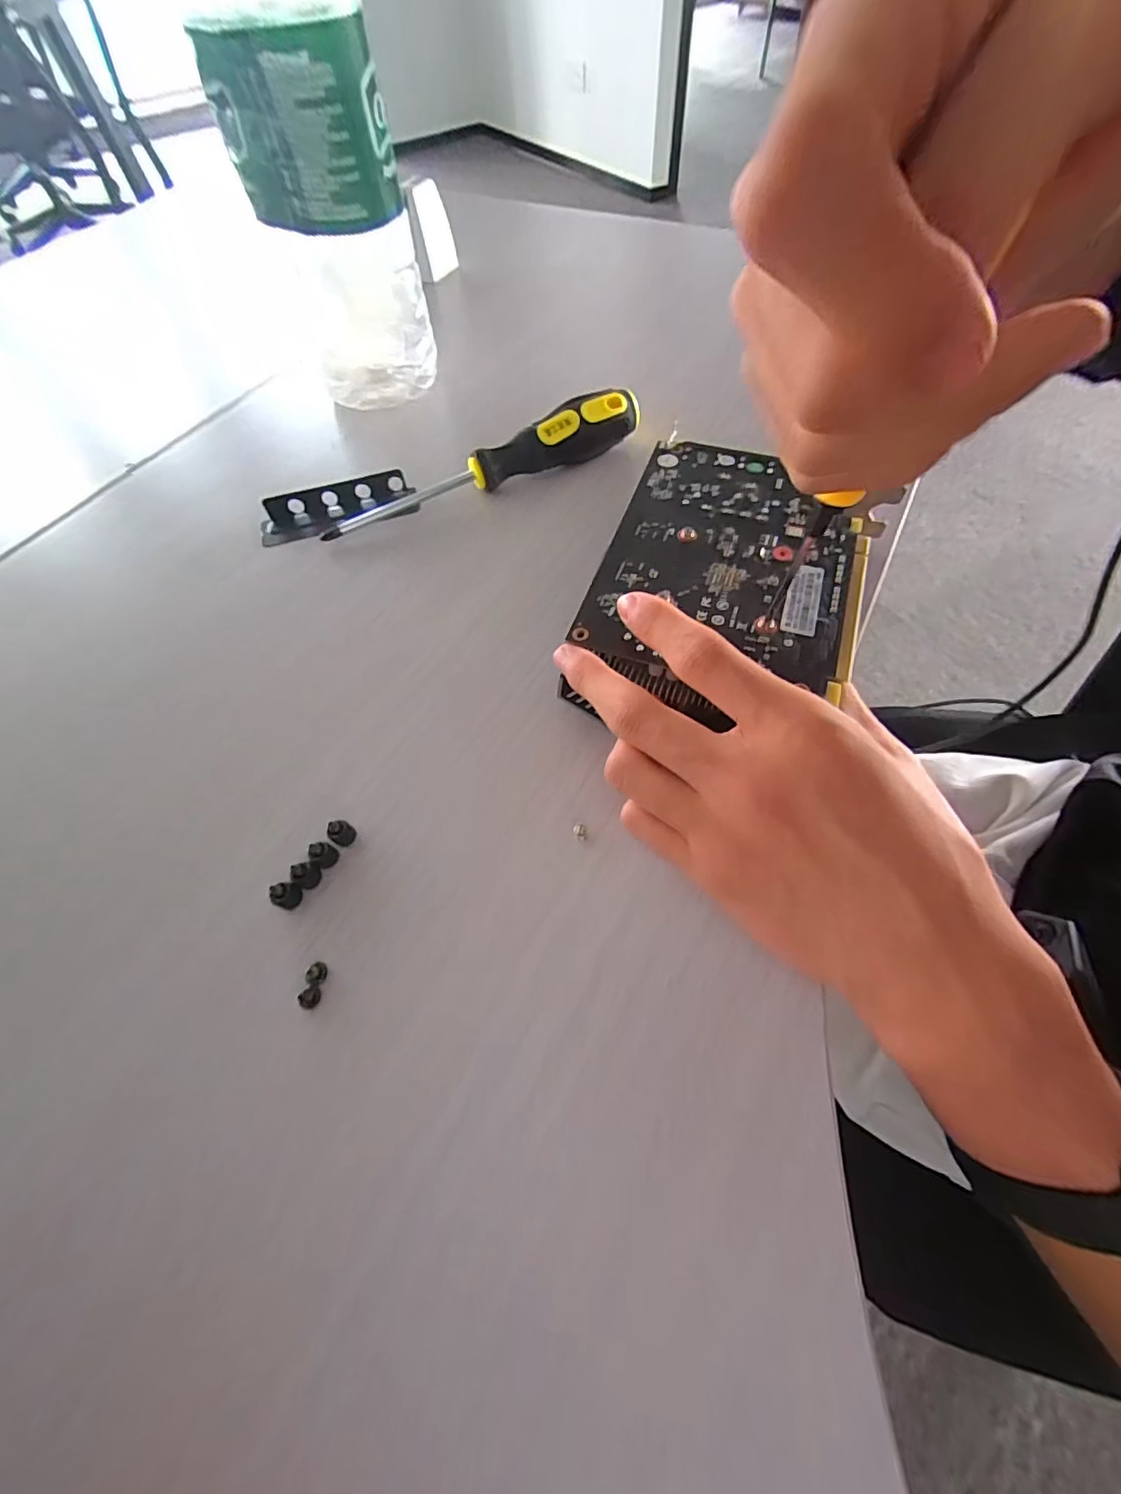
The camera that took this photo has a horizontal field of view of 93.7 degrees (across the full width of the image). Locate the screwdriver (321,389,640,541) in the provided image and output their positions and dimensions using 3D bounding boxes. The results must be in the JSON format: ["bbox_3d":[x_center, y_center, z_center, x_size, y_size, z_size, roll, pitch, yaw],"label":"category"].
[{"bbox_3d":[-0.044,-0.168,0.312,0.197,0.035,0.024,-23,61,-10],"label":"screwdriver"}]

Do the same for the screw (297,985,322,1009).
[{"bbox_3d":[-0.088,0.088,0.184,0.006,0.006,0.007,-5,60,0],"label":"screw"}]

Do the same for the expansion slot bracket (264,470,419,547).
[{"bbox_3d":[-0.134,-0.143,0.316,0.092,0.013,0.032,-16,60,-6],"label":"expansion slot bracket"}]

